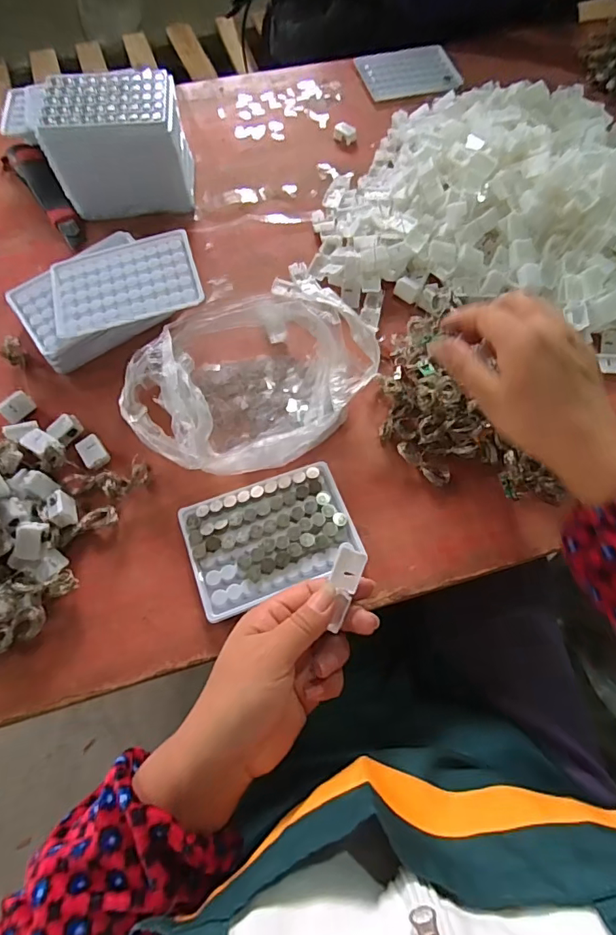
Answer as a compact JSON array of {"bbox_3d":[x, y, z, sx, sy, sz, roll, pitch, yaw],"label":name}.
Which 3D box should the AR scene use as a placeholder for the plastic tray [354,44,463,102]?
[{"bbox_3d":[0.136,-0.537,0.674,0.126,0.008,0.106,-15,67,-6],"label":"plastic tray"}]

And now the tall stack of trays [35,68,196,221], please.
[{"bbox_3d":[-0.198,-0.344,0.537,0.130,0.103,0.110,-6,66,-2],"label":"tall stack of trays"}]

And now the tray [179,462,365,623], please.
[{"bbox_3d":[-0.029,0.054,0.395,0.128,0.013,0.091,-19,67,-8],"label":"tray"}]

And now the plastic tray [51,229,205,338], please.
[{"bbox_3d":[-0.165,-0.169,0.451,0.128,0.010,0.095,-13,66,-6],"label":"plastic tray"}]

